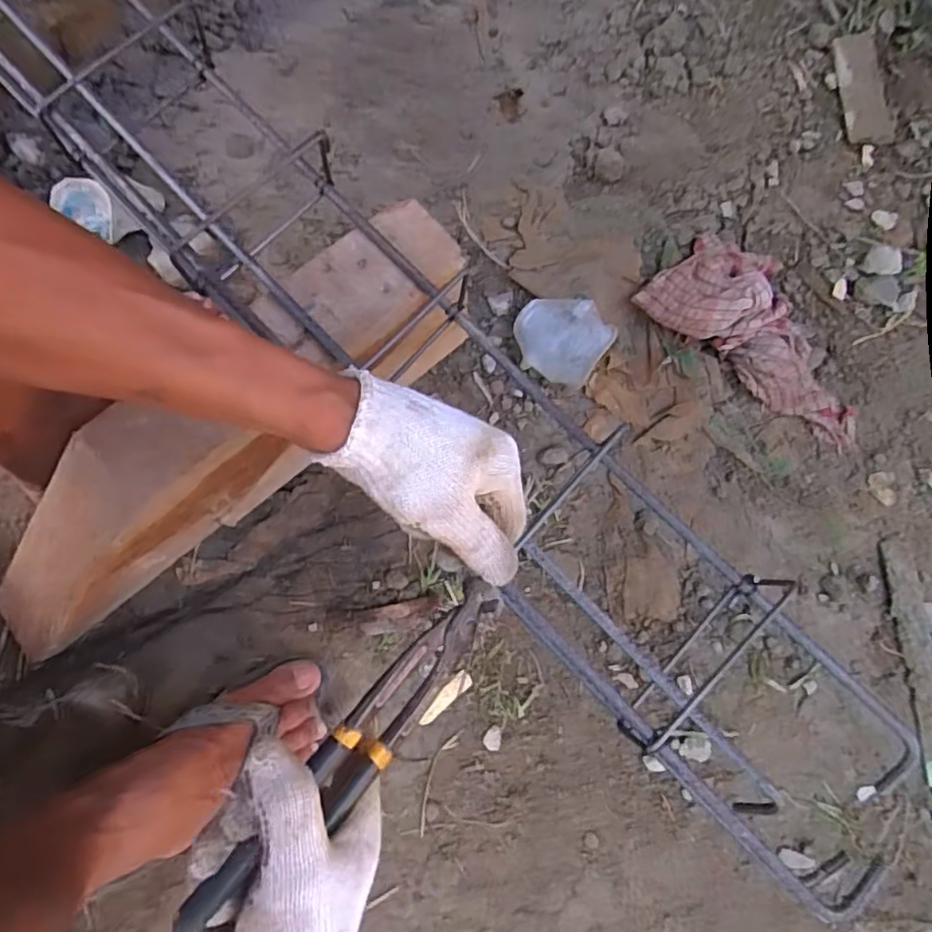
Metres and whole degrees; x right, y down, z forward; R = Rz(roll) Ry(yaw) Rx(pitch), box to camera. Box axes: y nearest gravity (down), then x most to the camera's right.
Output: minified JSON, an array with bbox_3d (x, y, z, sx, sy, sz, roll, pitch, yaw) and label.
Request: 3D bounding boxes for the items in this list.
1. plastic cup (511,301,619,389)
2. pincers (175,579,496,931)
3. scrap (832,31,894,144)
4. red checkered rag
[{"bbox_3d":[0.092,-0.124,0.628,0.092,0.056,0.073,27,75,6],"label":"plastic cup"},{"bbox_3d":[-0.056,0.151,0.342,0.032,0.029,0.212,42,63,9],"label":"pincers"},{"bbox_3d":[0.456,-0.434,0.732,0.052,0.014,0.139,-3,75,-1],"label":"scrap"},{"bbox_3d":[0.314,-0.146,0.637,0.252,0.066,0.143,37,76,8],"label":"red checkered rag"}]

